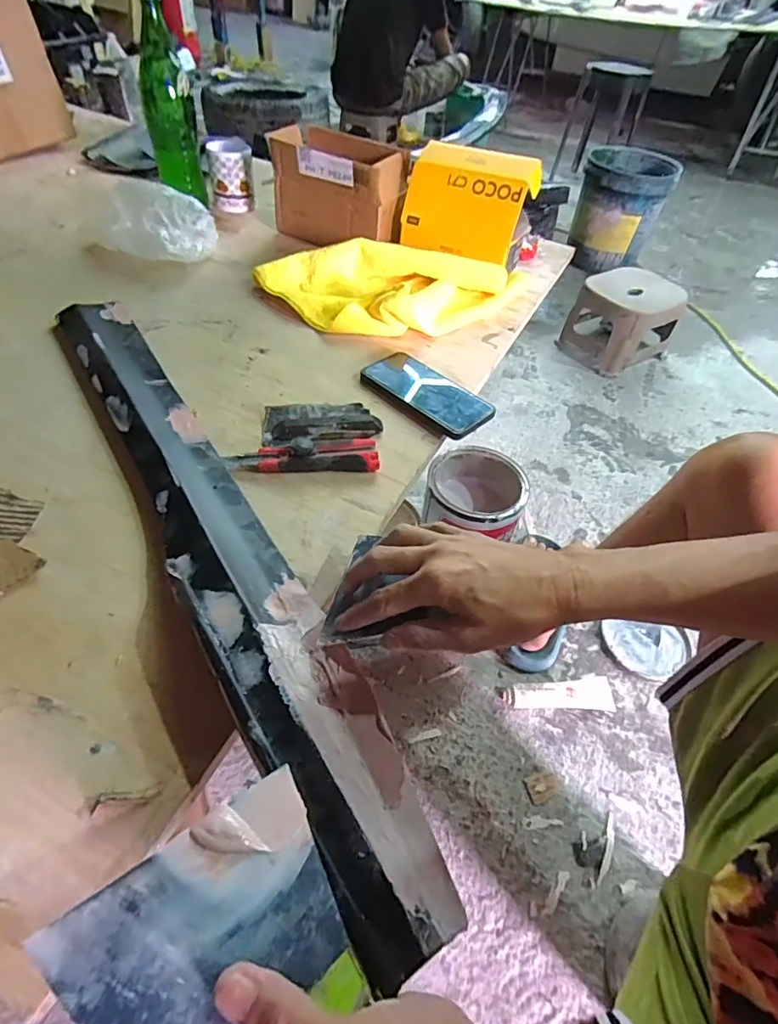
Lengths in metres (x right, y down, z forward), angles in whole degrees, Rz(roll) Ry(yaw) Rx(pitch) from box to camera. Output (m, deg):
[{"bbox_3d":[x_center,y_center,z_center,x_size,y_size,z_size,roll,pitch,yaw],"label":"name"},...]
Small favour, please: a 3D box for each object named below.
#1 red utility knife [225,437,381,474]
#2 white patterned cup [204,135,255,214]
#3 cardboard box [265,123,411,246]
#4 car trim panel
[{"bbox_3d":[-0.089,-0.062,0.529,0.151,0.023,0.039,-2,50,-6],"label":"red utility knife"},{"bbox_3d":[-0.299,-0.636,0.950,0.082,0.105,0.077,-10,51,-13],"label":"white patterned cup"},{"bbox_3d":[-0.078,-0.553,0.877,0.232,0.143,0.129,21,51,13],"label":"cardboard box"},{"bbox_3d":[-0.172,-0.010,0.456,0.089,0.028,0.722,-17,51,-31],"label":"car trim panel"}]

